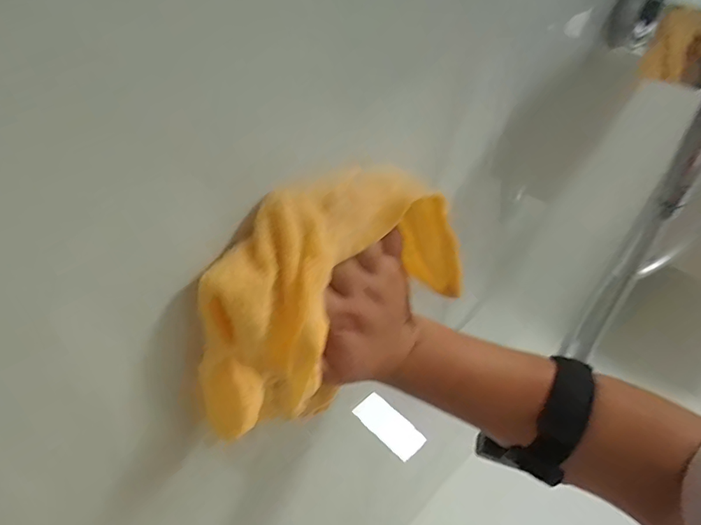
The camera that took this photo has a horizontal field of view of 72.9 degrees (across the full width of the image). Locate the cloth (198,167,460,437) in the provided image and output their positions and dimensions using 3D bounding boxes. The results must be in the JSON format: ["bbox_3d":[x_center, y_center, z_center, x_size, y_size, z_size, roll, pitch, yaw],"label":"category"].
[{"bbox_3d":[-0.003,0.015,0.257,0.046,0.126,0.162,35,51,29],"label":"cloth"}]

